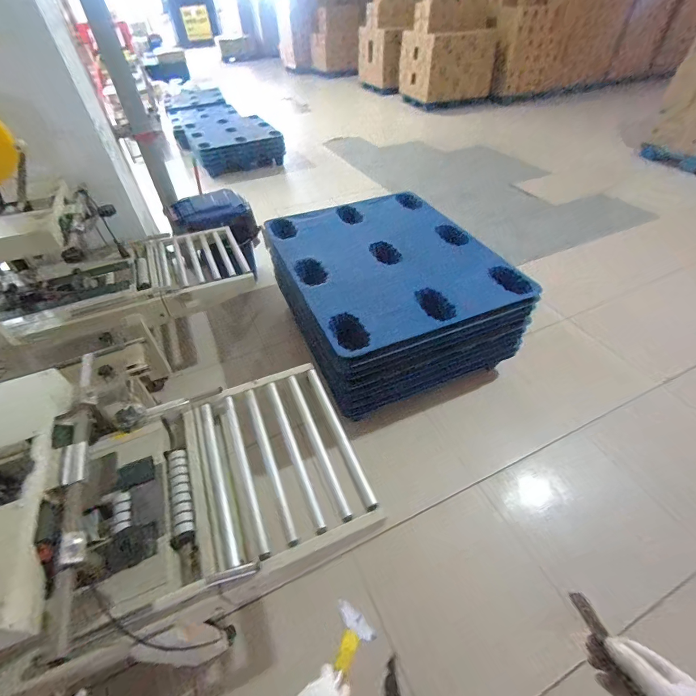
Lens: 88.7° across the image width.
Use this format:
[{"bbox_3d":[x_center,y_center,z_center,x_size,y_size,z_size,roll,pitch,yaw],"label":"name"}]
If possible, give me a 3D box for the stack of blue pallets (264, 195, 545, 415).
[{"bbox_3d":[0.218,-0.317,1.952,1.071,0.578,1.029,-18,48,-15],"label":"stack of blue pallets"}]

